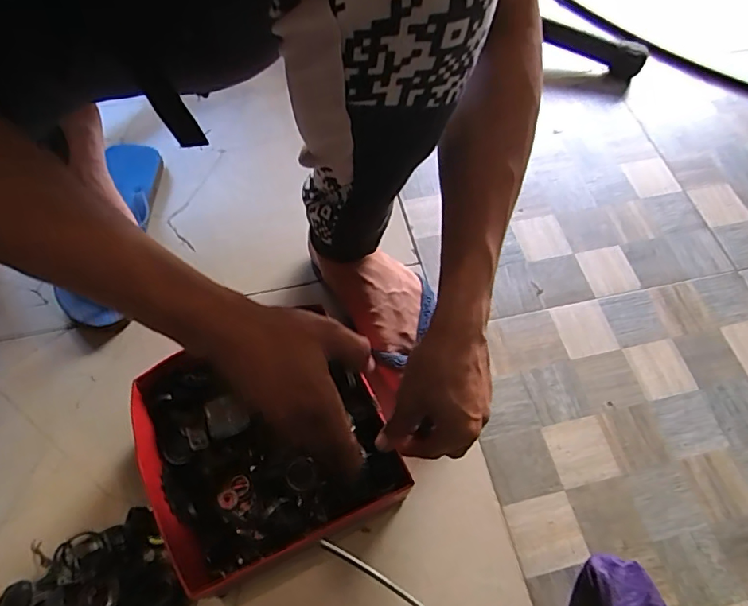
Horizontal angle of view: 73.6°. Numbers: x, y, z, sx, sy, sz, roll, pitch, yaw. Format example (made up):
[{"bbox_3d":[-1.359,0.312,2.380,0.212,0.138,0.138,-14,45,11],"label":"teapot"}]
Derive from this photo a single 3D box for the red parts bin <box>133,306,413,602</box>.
[{"bbox_3d":[-0.095,0.127,0.479,0.221,0.087,0.201,-22,64,-13],"label":"red parts bin"}]

